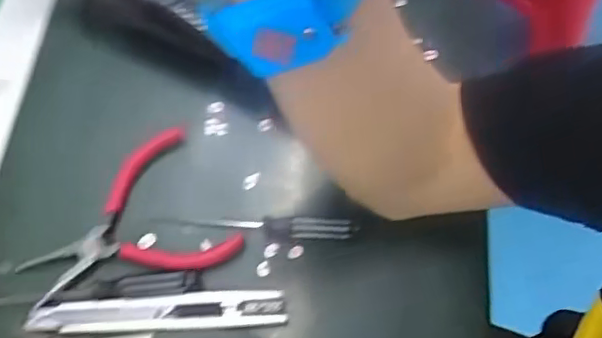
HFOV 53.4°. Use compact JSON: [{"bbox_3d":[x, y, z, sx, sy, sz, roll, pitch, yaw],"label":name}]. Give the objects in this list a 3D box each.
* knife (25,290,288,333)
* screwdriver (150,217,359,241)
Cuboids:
[{"bbox_3d":[-0.080,0.081,0.336,0.141,0.005,0.020,-3,68,0],"label":"knife"},{"bbox_3d":[-0.028,0.033,0.355,0.118,0.011,0.013,3,68,2],"label":"screwdriver"}]

